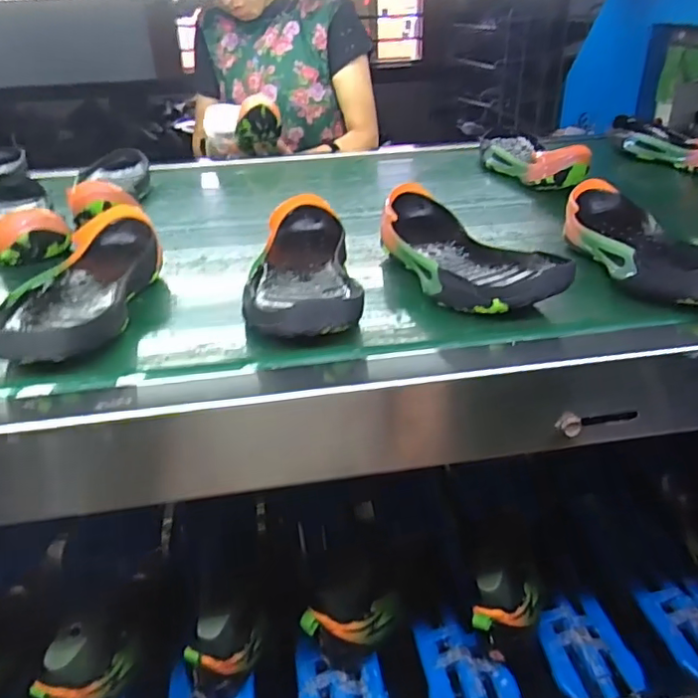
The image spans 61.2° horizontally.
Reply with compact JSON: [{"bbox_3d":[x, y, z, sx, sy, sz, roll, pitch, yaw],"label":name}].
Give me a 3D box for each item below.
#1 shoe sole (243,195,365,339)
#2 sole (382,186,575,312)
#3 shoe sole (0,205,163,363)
[{"bbox_3d":[-0.039,-0.076,0.512,0.083,0.038,0.234,-3,33,-5],"label":"shoe sole"},{"bbox_3d":[0.105,-0.095,0.539,0.101,0.049,0.238,-9,34,-14],"label":"sole"},{"bbox_3d":[-0.224,-0.055,0.497,0.085,0.042,0.233,0,33,0],"label":"shoe sole"}]

